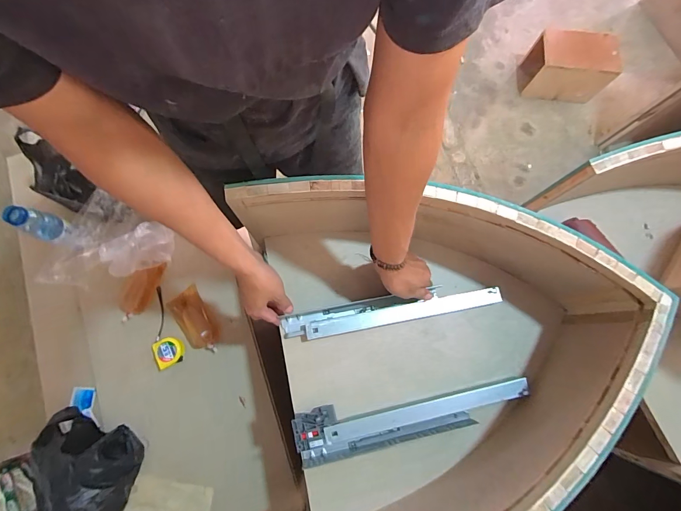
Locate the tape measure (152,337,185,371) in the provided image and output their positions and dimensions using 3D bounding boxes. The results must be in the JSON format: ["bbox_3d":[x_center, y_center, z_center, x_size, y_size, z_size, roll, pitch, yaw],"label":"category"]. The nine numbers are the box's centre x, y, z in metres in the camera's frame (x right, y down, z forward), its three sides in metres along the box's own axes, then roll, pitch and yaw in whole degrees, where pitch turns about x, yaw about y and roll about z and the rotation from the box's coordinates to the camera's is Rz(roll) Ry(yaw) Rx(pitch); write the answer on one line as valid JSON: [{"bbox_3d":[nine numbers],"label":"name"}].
[{"bbox_3d":[-0.432,0.241,0.856,0.073,0.026,0.067,-27,80,-6],"label":"tape measure"}]

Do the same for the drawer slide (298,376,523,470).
[{"bbox_3d":[0.119,0.269,0.582,0.390,0.037,0.084,-12,79,-4],"label":"drawer slide"}]

